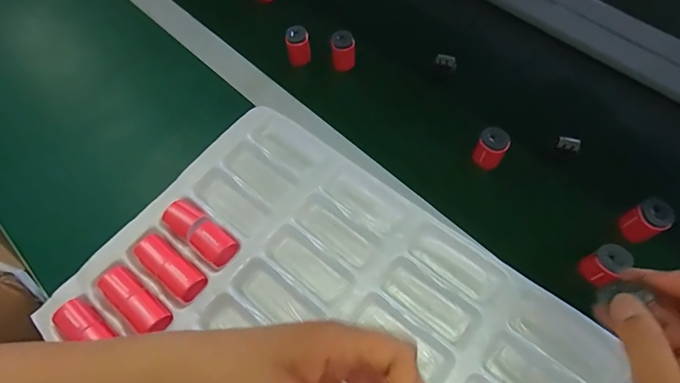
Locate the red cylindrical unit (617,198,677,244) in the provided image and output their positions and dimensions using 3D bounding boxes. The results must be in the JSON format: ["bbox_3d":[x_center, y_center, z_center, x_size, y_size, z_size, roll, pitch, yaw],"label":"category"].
[{"bbox_3d":[0.297,0.028,0.396,0.032,0.035,0.030,-1,64,3],"label":"red cylindrical unit"}]

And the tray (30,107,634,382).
[{"bbox_3d":[-0.014,0.136,0.363,0.447,0.031,0.312,34,71,18],"label":"tray"}]

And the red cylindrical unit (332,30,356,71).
[{"bbox_3d":[0.004,-0.178,0.520,0.028,0.042,0.026,-1,64,3],"label":"red cylindrical unit"}]

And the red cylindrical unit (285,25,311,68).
[{"bbox_3d":[-0.053,-0.187,0.525,0.029,0.043,0.027,-1,64,3],"label":"red cylindrical unit"}]

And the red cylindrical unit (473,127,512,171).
[{"bbox_3d":[0.165,-0.046,0.445,0.030,0.043,0.026,28,69,16],"label":"red cylindrical unit"}]

